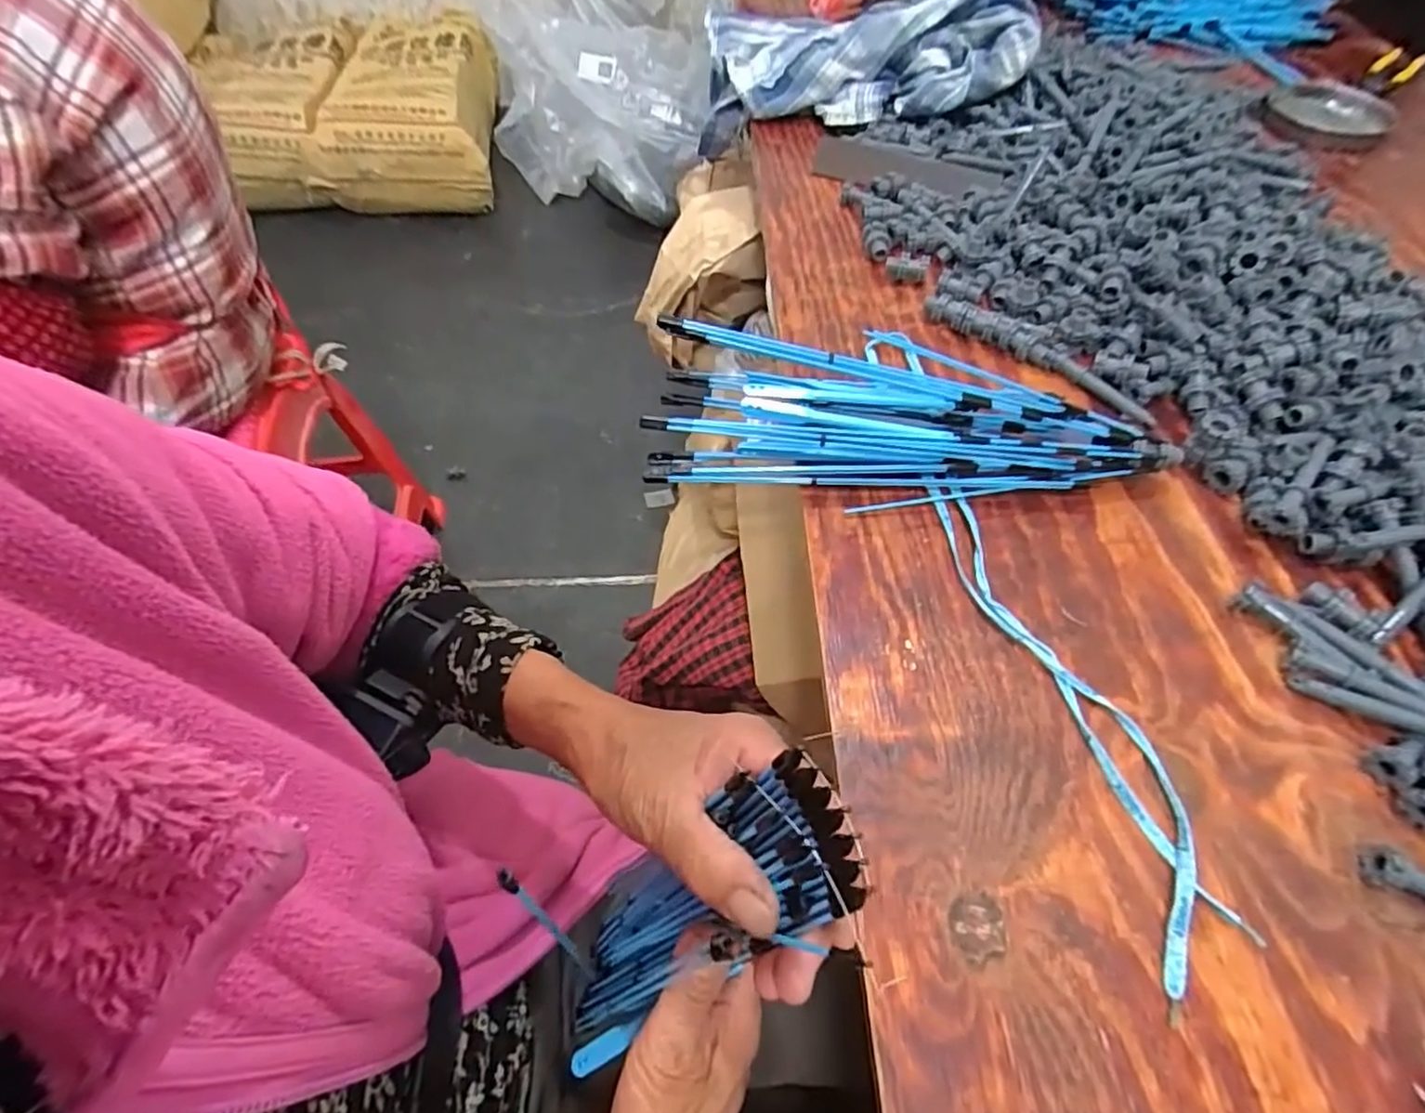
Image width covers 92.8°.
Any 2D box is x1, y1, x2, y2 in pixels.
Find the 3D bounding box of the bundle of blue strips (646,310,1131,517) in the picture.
[{"bbox_3d":[0.124,-0.100,0.469,0.338,0.069,0.110,-1,55,-3],"label":"bundle of blue strips"}]

